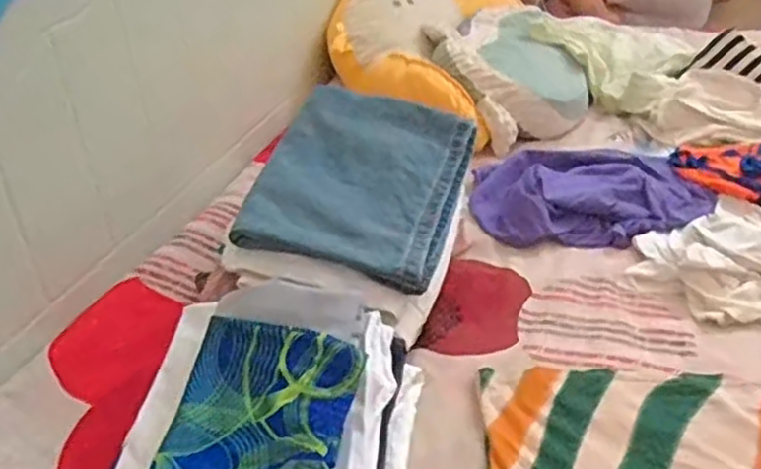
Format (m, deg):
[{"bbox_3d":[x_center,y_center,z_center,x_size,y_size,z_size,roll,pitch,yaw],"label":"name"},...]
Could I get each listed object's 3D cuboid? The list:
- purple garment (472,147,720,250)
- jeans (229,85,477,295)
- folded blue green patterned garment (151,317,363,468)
[{"bbox_3d":[0.347,-0.082,1.199,0.376,0.060,0.265,-2,33,3],"label":"purple garment"},{"bbox_3d":[-0.020,-0.073,0.943,0.251,0.034,0.295,18,52,9],"label":"jeans"},{"bbox_3d":[-0.117,0.176,0.652,0.162,0.044,0.228,4,34,12],"label":"folded blue green patterned garment"}]

